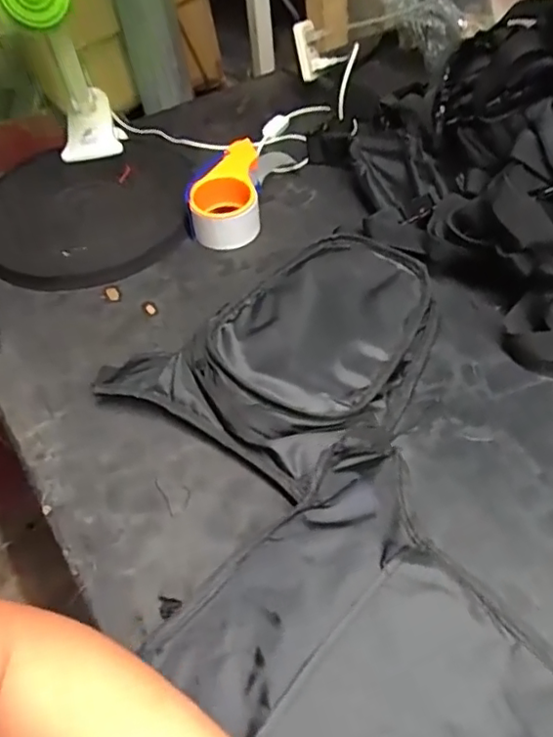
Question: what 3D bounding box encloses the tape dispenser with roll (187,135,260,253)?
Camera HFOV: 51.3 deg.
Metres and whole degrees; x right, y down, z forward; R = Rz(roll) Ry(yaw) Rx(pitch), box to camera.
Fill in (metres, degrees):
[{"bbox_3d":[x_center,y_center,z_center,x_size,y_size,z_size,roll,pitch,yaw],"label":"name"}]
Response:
[{"bbox_3d":[-0.063,-0.216,0.718,0.082,0.067,0.135,-4,47,2],"label":"tape dispenser with roll"}]

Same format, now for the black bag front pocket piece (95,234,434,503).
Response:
[{"bbox_3d":[0.013,-0.032,0.561,0.264,0.046,0.285,23,53,25],"label":"black bag front pocket piece"}]

